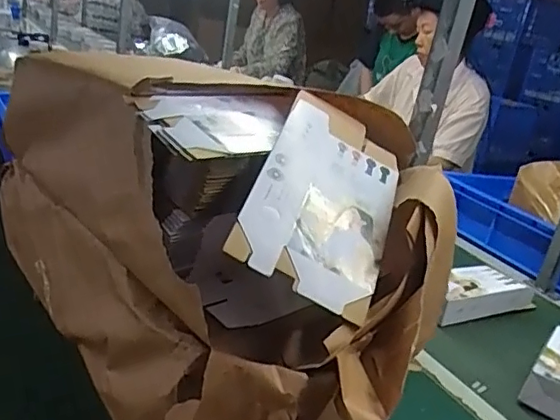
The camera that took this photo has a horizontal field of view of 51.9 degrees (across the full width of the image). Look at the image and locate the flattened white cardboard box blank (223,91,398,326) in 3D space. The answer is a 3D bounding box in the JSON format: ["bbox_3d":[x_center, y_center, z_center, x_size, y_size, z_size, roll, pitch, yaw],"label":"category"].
[{"bbox_3d":[0.051,-0.020,0.597,0.143,0.012,0.263,29,45,-7],"label":"flattened white cardboard box blank"}]

